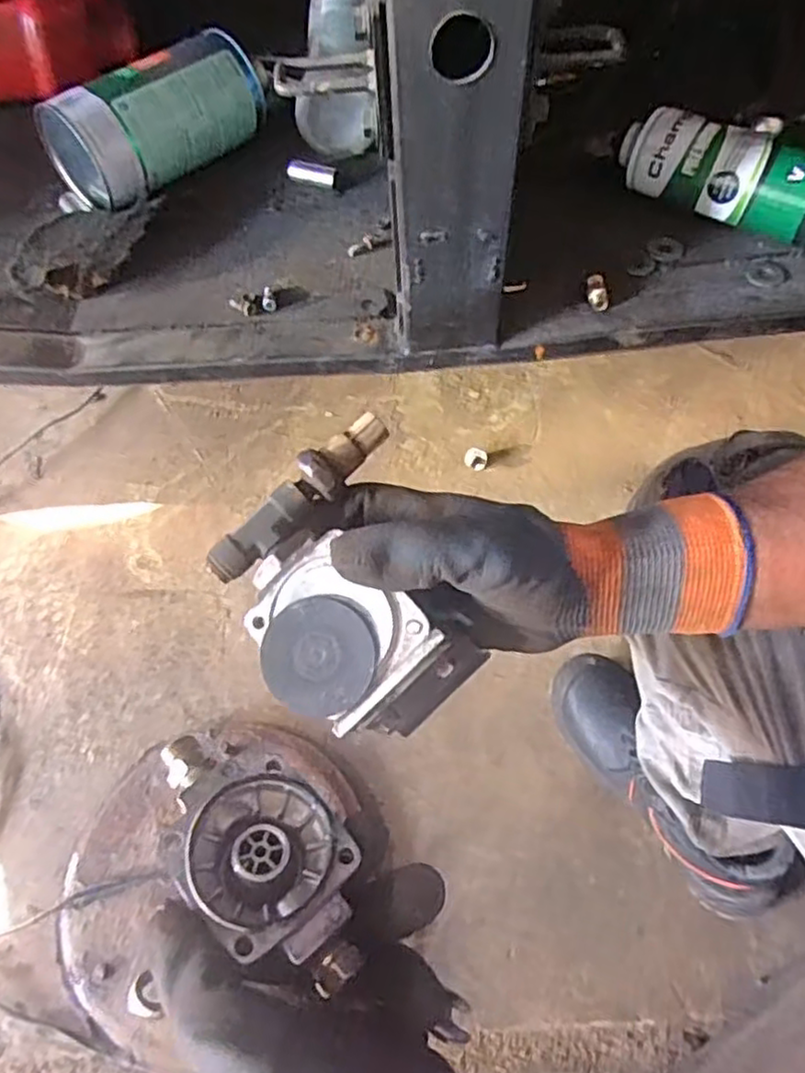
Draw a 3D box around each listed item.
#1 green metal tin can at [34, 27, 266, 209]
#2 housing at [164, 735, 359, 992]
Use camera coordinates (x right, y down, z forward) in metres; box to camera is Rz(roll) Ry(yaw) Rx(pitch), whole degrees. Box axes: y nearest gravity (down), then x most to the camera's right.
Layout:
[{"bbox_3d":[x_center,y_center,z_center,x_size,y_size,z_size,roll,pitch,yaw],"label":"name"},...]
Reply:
[{"bbox_3d":[-0.212,-0.371,0.606,0.188,0.085,0.096,-40,66,-19],"label":"green metal tin can"},{"bbox_3d":[-0.060,0.120,0.272,0.113,0.030,0.055,33,64,21],"label":"housing"}]

